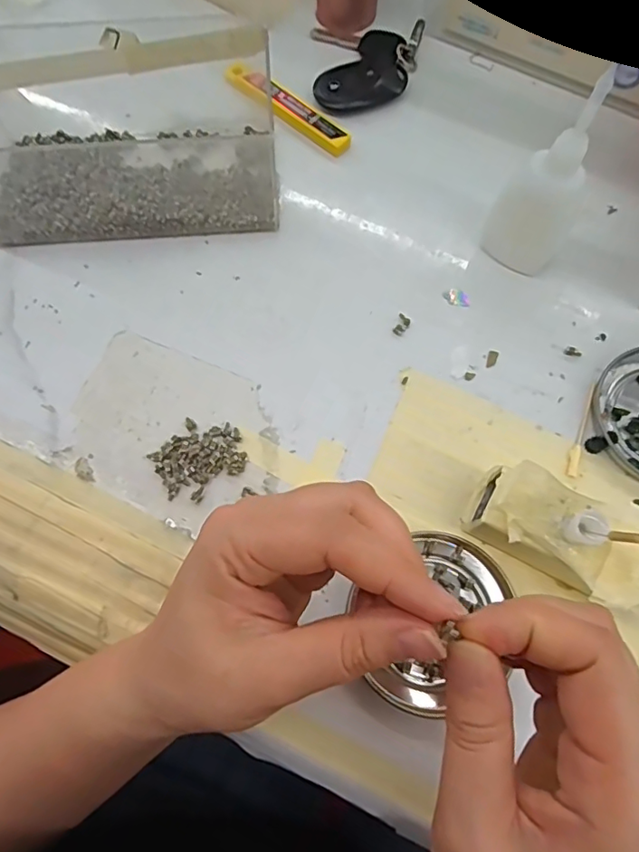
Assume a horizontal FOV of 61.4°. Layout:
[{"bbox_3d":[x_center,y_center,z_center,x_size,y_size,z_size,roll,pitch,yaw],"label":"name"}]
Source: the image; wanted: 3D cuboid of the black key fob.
[{"bbox_3d":[0.028,-0.248,0.370,0.061,0.010,0.078,0,71,0],"label":"black key fob"}]

